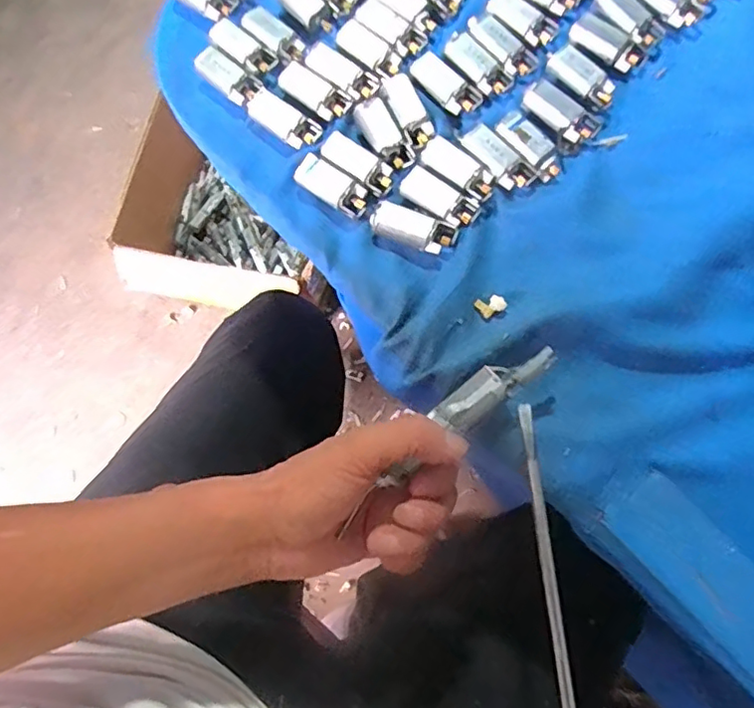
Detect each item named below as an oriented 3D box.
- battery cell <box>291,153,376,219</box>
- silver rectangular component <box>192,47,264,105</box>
[{"bbox_3d":[-0.025,-0.099,0.348,0.047,0.007,0.021,31,79,9],"label":"battery cell"},{"bbox_3d":[-0.095,-0.175,0.370,0.042,0.009,0.020,38,80,10],"label":"silver rectangular component"}]

